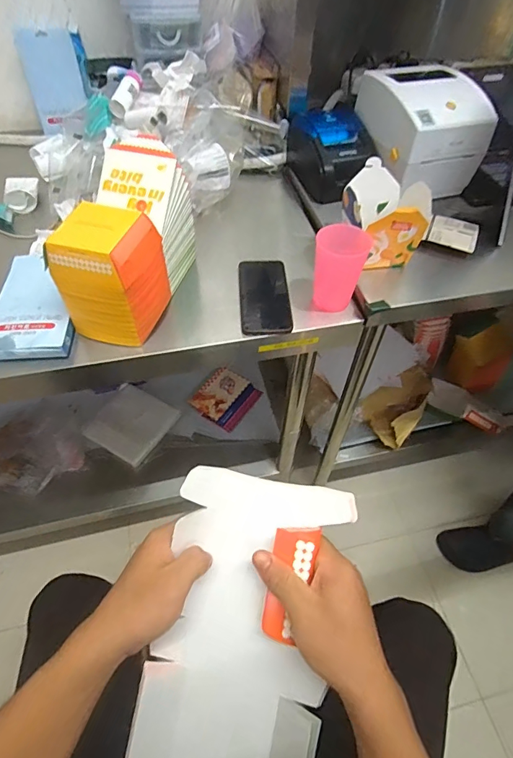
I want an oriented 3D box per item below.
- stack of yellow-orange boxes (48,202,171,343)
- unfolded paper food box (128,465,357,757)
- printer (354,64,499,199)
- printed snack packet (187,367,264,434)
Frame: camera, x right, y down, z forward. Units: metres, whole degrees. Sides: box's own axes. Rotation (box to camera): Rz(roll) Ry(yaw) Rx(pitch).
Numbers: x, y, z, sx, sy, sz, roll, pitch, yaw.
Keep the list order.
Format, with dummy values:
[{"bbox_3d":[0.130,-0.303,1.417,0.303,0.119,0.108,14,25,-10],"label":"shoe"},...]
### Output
[{"bbox_3d":[-0.199,-0.138,0.588,0.121,0.163,0.105,14,53,9],"label":"stack of yellow-orange boxes"},{"bbox_3d":[-0.014,0.244,0.378,0.160,0.054,0.303,9,87,6],"label":"unfolded paper food box"},{"bbox_3d":[0.307,-0.480,0.809,0.176,0.147,0.207,-15,54,-13],"label":"printer"},{"bbox_3d":[-0.091,0.056,1.282,0.158,0.026,0.177,39,63,6],"label":"printed snack packet"}]

